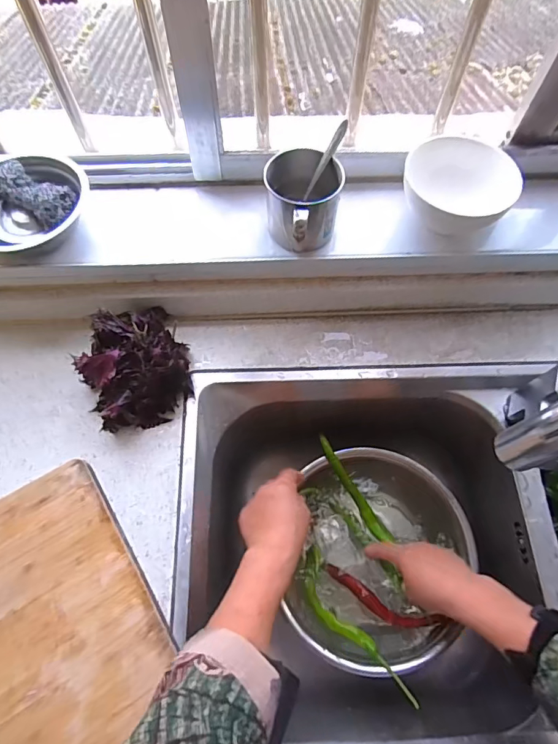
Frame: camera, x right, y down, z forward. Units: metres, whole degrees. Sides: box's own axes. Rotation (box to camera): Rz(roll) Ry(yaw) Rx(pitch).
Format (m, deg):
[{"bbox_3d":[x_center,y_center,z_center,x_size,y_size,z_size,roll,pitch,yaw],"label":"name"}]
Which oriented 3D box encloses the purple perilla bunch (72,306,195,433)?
[{"bbox_3d":[-0.163,-0.008,0.502,0.116,0.074,0.121,0,66,-1],"label":"purple perilla bunch"}]

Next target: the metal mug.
[{"bbox_3d":[0.028,-0.176,0.477,0.075,0.069,0.093,-6,66,-3],"label":"metal mug"}]

